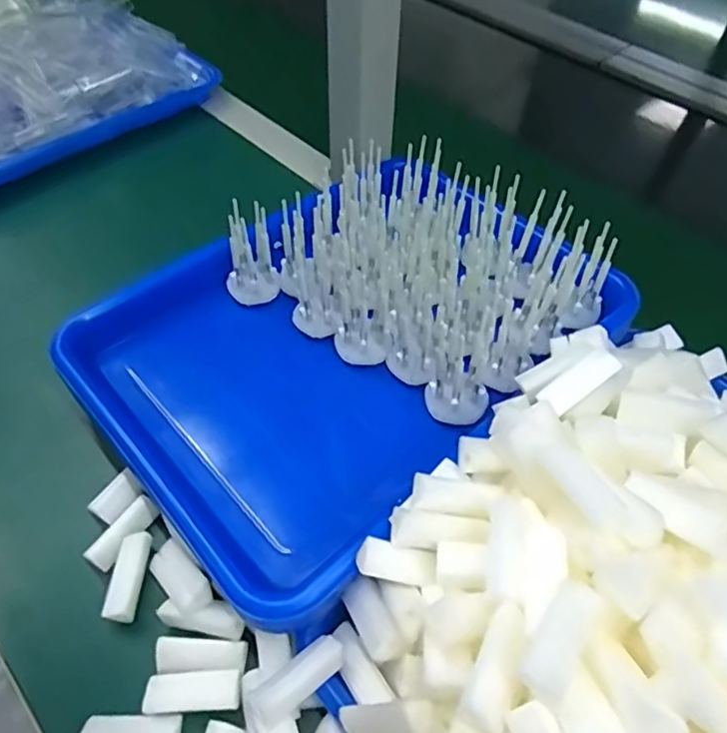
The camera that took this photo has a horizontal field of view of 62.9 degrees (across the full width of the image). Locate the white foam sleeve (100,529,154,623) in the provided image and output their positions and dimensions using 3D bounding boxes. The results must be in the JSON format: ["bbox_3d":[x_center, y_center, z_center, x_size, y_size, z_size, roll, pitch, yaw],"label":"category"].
[{"bbox_3d":[-0.131,0.117,0.333,0.016,0.009,0.047,2,52,-1],"label":"white foam sleeve"}]

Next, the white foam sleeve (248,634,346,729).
[{"bbox_3d":[-0.030,0.147,0.278,0.047,0.016,0.016,-31,59,-24],"label":"white foam sleeve"}]

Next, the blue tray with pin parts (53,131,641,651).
[{"bbox_3d":[-0.005,-0.027,0.401,0.328,0.074,0.248,-35,61,-26],"label":"blue tray with pin parts"}]

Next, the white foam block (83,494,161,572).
[{"bbox_3d":[-0.143,0.099,0.354,0.015,0.009,0.046,31,57,20],"label":"white foam block"}]

